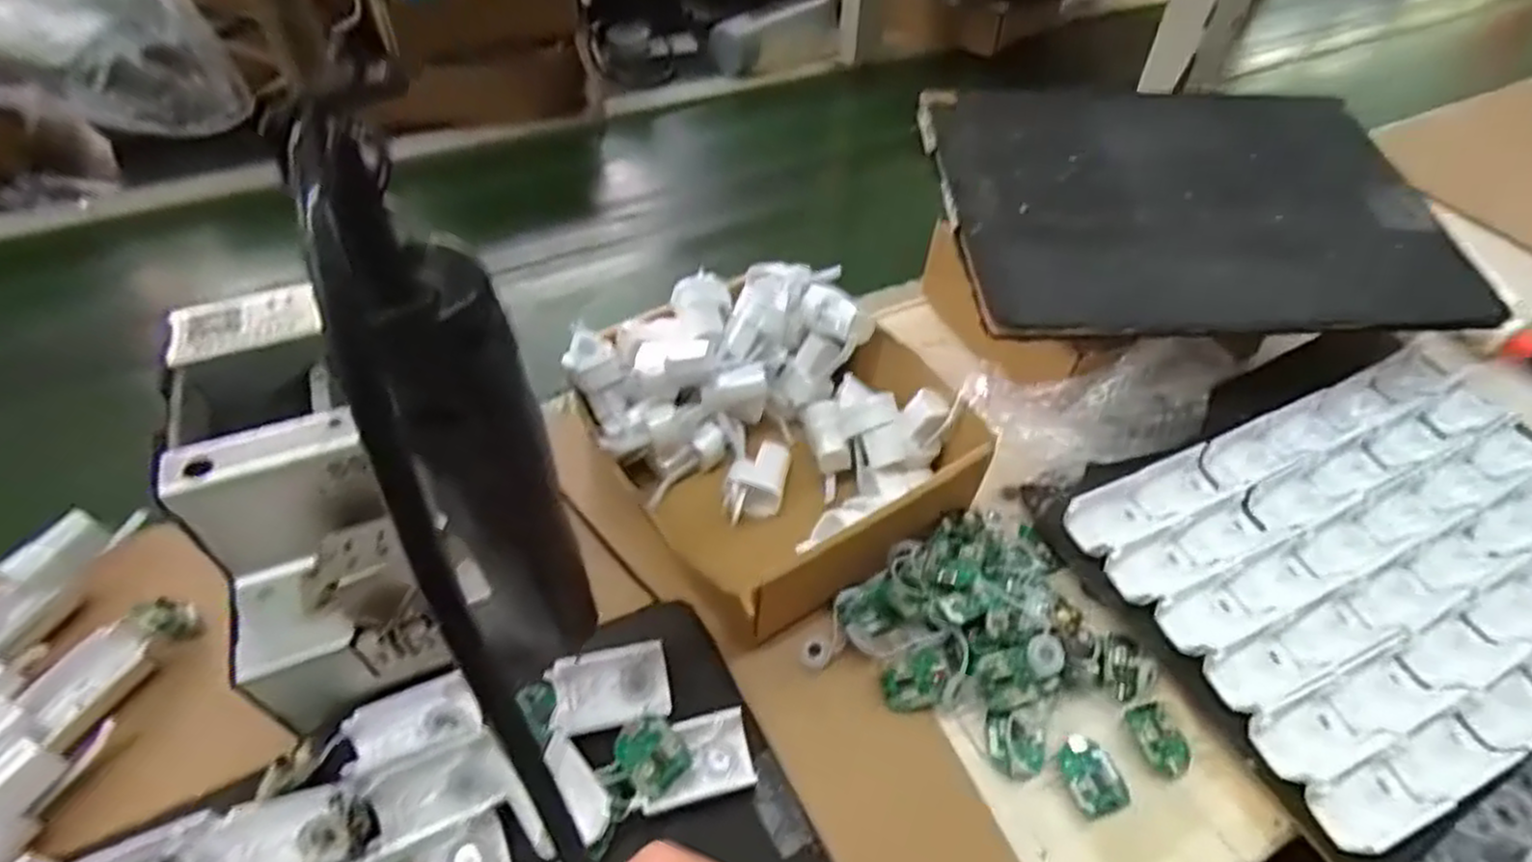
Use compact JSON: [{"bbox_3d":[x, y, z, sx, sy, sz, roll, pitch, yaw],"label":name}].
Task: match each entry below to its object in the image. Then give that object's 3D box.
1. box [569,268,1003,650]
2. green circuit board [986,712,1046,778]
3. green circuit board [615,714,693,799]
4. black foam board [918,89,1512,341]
[{"bbox_3d":[0.008,0.003,0.479,0.200,0.091,0.202,-28,55,-23],"label":"box"},{"bbox_3d":[0.128,0.160,0.389,0.029,0.009,0.029,4,49,2],"label":"green circuit board"},{"bbox_3d":[-0.053,0.150,0.355,0.034,0.005,0.030,46,52,-1],"label":"green circuit board"},{"bbox_3d":[0.289,-0.164,0.531,0.330,0.015,0.240,-3,57,-4],"label":"black foam board"}]

